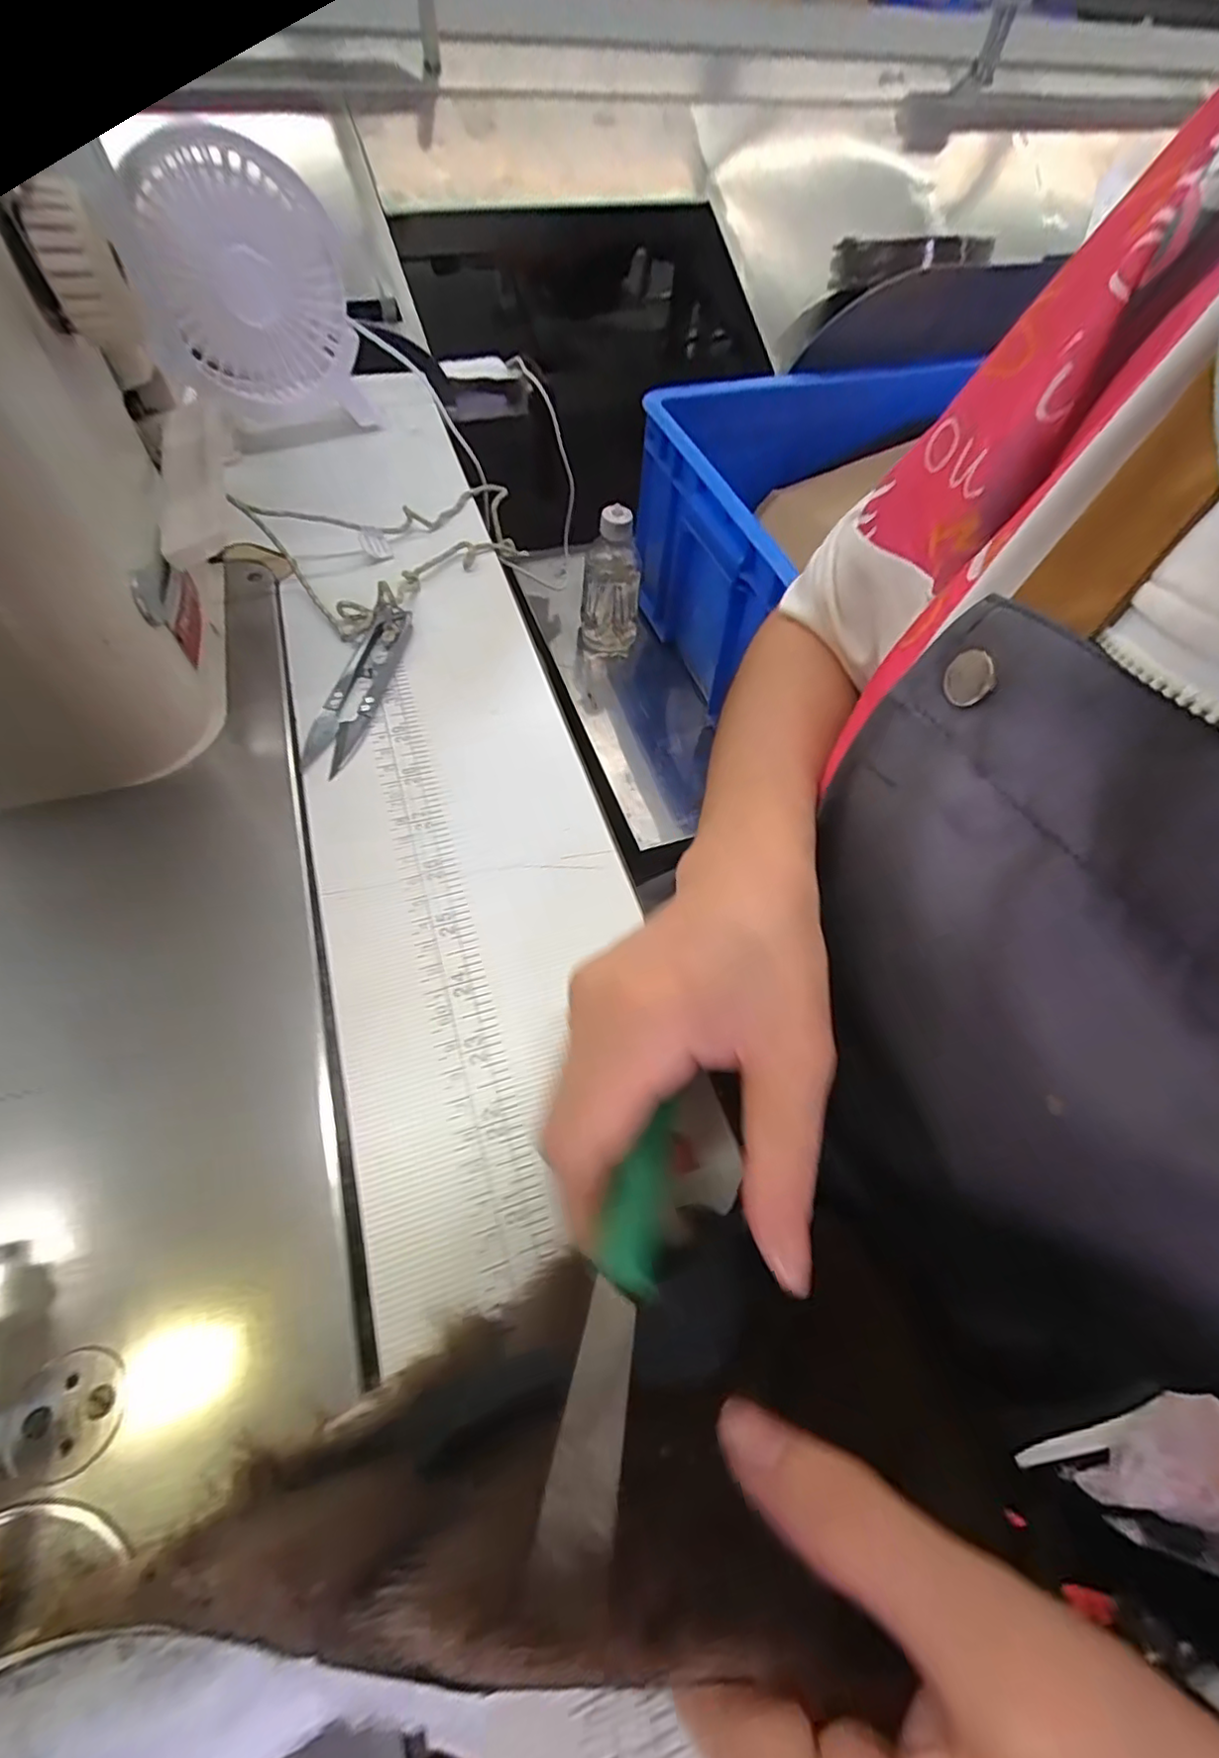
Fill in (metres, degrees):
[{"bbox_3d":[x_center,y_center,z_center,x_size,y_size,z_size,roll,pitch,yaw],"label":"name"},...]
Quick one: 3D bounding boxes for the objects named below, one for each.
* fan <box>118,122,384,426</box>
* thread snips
[{"bbox_3d":[-0.196,-0.321,0.356,0.095,0.135,0.060,-14,61,-12],"label":"fan"},{"bbox_3d":[-0.117,-0.093,0.291,0.023,0.013,0.099,14,64,-1],"label":"thread snips"}]

